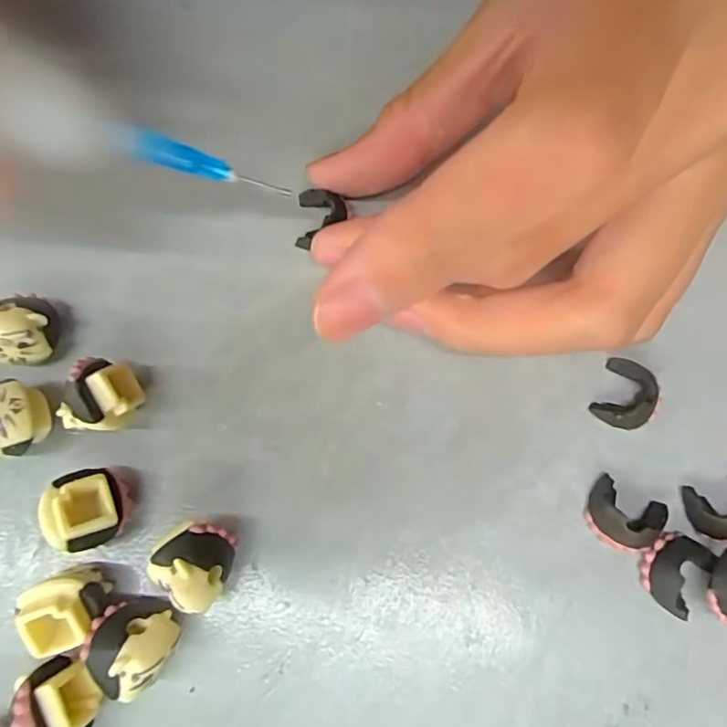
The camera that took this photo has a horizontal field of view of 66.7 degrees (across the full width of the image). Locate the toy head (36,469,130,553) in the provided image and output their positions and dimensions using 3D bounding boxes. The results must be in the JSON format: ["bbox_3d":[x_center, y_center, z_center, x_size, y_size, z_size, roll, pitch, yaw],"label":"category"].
[{"bbox_3d":[-0.058,0.031,0.118,0.016,0.015,0.015,0,75,0],"label":"toy head"}]

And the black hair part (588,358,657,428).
[{"bbox_3d":[0.060,0.007,0.127,0.011,0.008,0.016,26,76,7],"label":"black hair part"}]

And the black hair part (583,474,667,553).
[{"bbox_3d":[0.057,0.033,0.120,0.015,0.008,0.013,30,77,8],"label":"black hair part"}]

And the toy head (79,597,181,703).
[{"bbox_3d":[-0.045,0.055,0.109,0.016,0.013,0.017,0,75,0],"label":"toy head"}]

